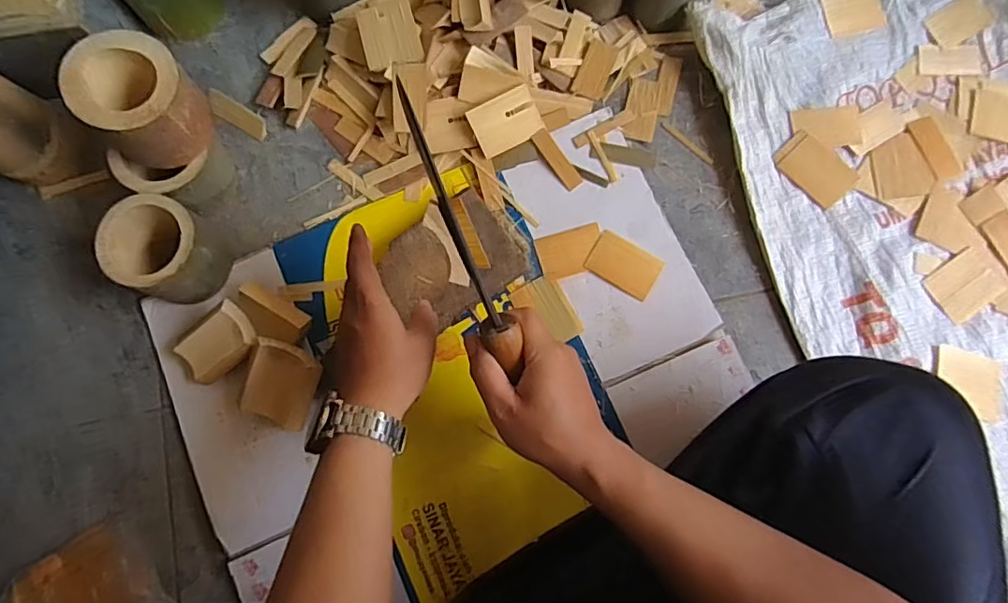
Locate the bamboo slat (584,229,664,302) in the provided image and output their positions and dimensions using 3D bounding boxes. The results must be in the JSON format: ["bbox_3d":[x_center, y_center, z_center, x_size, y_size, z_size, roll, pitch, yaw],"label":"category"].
[{"bbox_3d":[0.126,-0.040,0.566,0.072,0.004,0.050,32,81,6],"label":"bamboo slat"}]

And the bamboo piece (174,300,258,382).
[{"bbox_3d":[-0.278,0.043,0.524,0.080,0.019,0.052,-36,95,16],"label":"bamboo piece"}]

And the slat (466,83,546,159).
[{"bbox_3d":[0.003,-0.191,0.571,0.071,0.004,0.052,-28,110,-5],"label":"slat"}]

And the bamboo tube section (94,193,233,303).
[{"bbox_3d":[-0.329,-0.049,0.531,0.095,0.081,0.089,0,79,0],"label":"bamboo tube section"}]

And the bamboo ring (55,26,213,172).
[{"bbox_3d":[-0.323,-0.177,0.482,0.091,0.070,0.090,0,79,0],"label":"bamboo ring"}]

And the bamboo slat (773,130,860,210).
[{"bbox_3d":[0.342,-0.146,0.591,0.056,0.005,0.081,-43,82,-8],"label":"bamboo slat"}]

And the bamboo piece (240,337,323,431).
[{"bbox_3d":[-0.211,0.078,0.512,0.064,0.020,0.077,22,101,1],"label":"bamboo piece"}]

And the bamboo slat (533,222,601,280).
[{"bbox_3d":[0.071,-0.053,0.570,0.069,0.004,0.048,-15,80,-3],"label":"bamboo slat"}]

